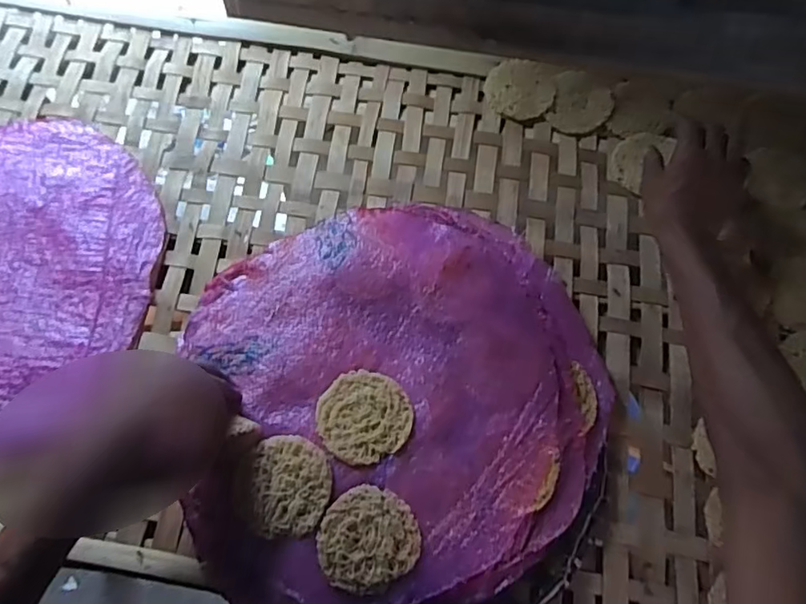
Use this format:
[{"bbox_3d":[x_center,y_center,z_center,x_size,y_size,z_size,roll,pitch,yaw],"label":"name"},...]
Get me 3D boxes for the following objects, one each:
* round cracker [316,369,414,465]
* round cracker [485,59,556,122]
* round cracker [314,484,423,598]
[{"bbox_3d":[-0.033,0.097,0.493,0.077,0.012,0.077,1,68,-1],"label":"round cracker"},{"bbox_3d":[0.141,-0.253,0.689,0.079,0.016,0.075,1,68,-1],"label":"round cracker"},{"bbox_3d":[-0.028,0.185,0.453,0.076,0.009,0.073,1,68,-1],"label":"round cracker"}]

